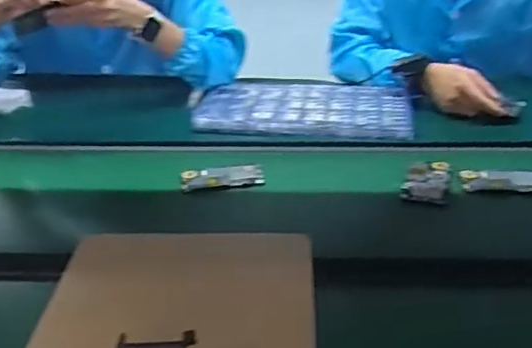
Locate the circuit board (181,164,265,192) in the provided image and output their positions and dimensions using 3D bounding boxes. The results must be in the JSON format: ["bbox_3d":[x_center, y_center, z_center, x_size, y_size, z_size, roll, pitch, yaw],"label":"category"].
[{"bbox_3d":[-0.070,0.005,0.947,0.127,0.020,0.056,-5,29,-8],"label":"circuit board"}]

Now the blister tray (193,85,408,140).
[{"bbox_3d":[0.075,-0.131,1.155,0.402,0.038,0.246,3,29,6],"label":"blister tray"}]

